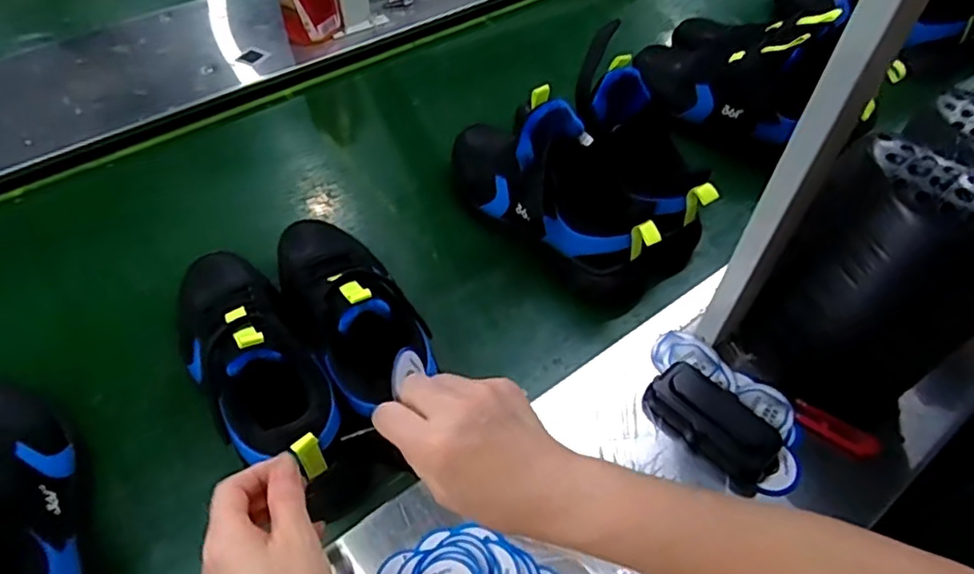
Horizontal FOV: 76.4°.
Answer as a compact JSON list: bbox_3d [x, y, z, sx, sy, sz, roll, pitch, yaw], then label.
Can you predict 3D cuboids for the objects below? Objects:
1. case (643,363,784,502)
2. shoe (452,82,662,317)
[{"bbox_3d":[0.189,0.113,0.518,0.055,0.031,0.111,-33,61,-21],"label":"case"},{"bbox_3d":[0.060,-0.116,0.643,0.088,0.165,0.280,-36,62,-26],"label":"shoe"}]

